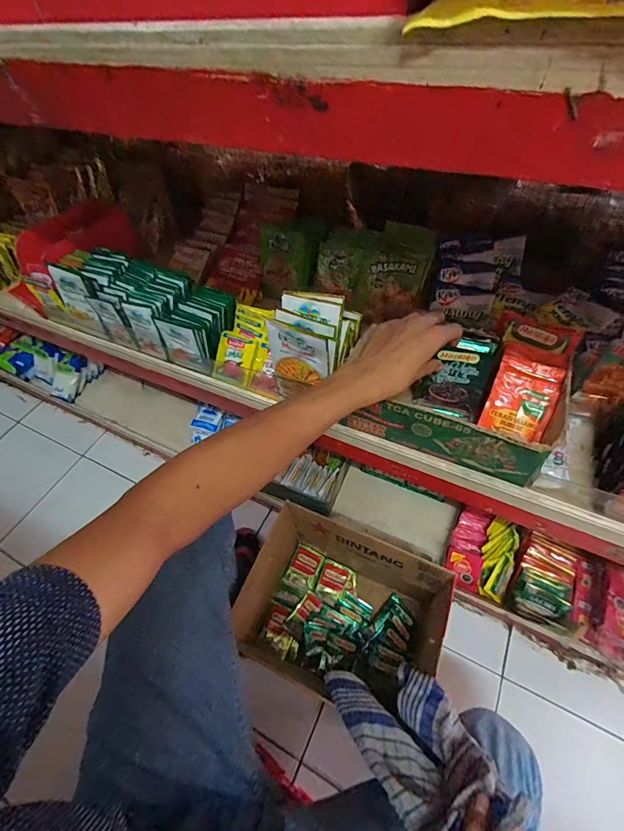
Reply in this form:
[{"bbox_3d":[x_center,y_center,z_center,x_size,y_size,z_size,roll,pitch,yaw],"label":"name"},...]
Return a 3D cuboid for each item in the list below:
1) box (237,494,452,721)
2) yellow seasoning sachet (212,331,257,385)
[{"bbox_3d":[0.062,0.375,0.731,0.318,0.273,0.300,17,57,17],"label":"box"},{"bbox_3d":[-0.125,-0.090,0.600,0.064,0.014,0.074,21,100,21],"label":"yellow seasoning sachet"}]

